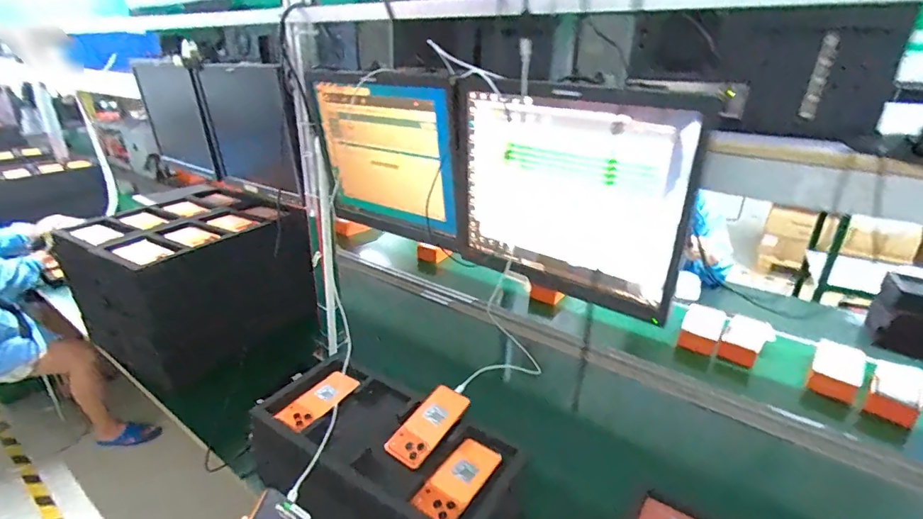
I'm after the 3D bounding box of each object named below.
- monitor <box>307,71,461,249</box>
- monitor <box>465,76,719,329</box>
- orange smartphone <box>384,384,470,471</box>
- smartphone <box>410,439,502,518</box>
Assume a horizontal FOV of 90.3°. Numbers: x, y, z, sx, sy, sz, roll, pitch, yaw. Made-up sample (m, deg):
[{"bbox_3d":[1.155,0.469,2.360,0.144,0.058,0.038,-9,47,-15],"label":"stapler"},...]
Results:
[{"bbox_3d":[-0.150,-0.201,0.906,0.366,0.310,0.071,12,32,33],"label":"monitor"},{"bbox_3d":[0.145,-0.092,0.697,0.374,0.293,0.052,19,29,35],"label":"monitor"},{"bbox_3d":[-0.060,0.302,0.838,0.078,0.016,0.164,18,41,33],"label":"orange smartphone"},{"bbox_3d":[-0.001,0.357,0.750,0.078,0.016,0.164,18,29,33],"label":"smartphone"}]

